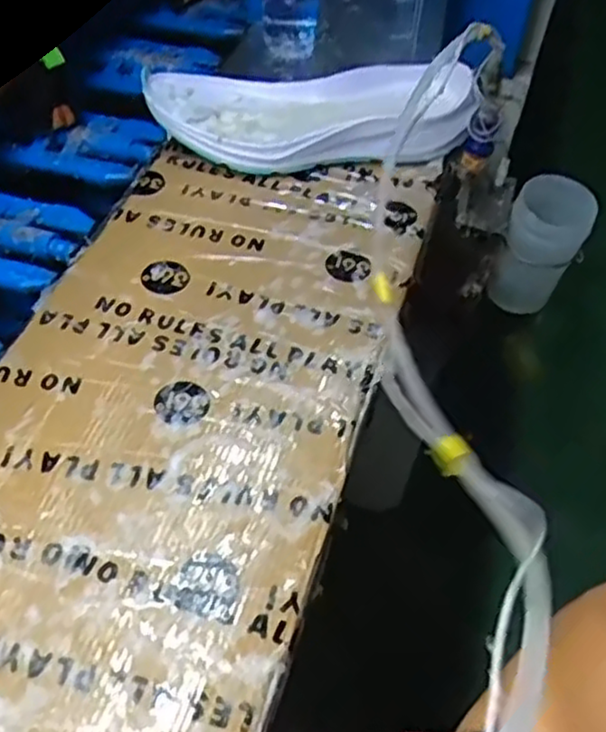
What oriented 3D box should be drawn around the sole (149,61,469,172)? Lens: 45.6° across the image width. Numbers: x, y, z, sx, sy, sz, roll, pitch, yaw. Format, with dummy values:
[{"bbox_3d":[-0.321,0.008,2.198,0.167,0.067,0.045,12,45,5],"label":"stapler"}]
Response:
[{"bbox_3d":[0.005,-0.219,0.601,0.256,0.067,0.111,-1,52,-2],"label":"sole"}]

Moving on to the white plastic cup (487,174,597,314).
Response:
[{"bbox_3d":[0.242,-0.121,0.727,0.072,0.133,0.086,22,55,16],"label":"white plastic cup"}]

